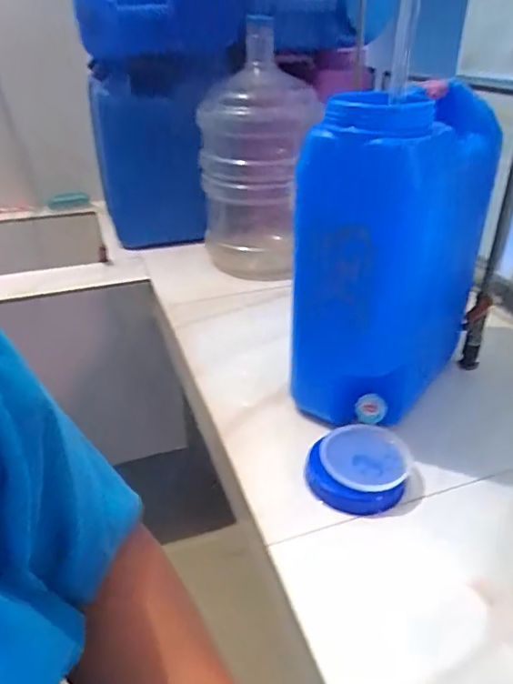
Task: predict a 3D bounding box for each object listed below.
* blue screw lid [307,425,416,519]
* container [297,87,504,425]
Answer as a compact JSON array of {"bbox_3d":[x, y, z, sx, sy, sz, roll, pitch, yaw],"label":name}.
[{"bbox_3d":[0.126,0.153,0.654,0.118,0.036,0.116,-1,32,0],"label":"blue screw lid"},{"bbox_3d":[0.193,-0.124,0.719,0.171,0.391,0.286,20,38,29],"label":"container"}]

